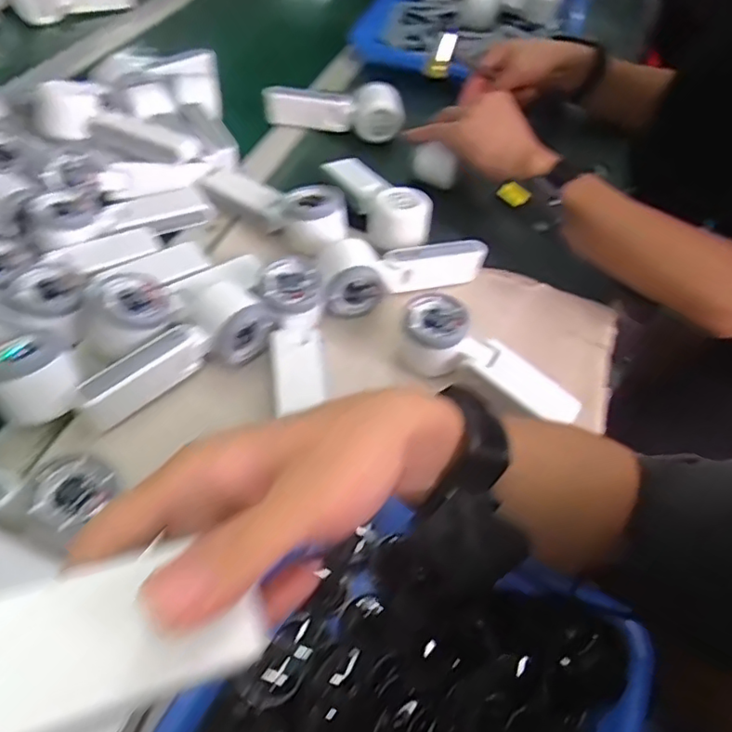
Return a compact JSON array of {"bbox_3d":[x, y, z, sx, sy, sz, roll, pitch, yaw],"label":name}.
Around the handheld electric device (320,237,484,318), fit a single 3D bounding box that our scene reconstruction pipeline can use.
[{"bbox_3d":[0.031,-0.095,0.583,0.175,0.061,0.054,-17,54,-18],"label":"handheld electric device"}]

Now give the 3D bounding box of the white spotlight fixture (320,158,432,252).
[{"bbox_3d":[0.011,-0.188,0.640,0.051,0.046,0.159,-22,56,-22],"label":"white spotlight fixture"}]

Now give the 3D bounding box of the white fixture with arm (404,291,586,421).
[{"bbox_3d":[0.107,-0.002,0.511,0.164,0.052,0.063,22,52,12],"label":"white fixture with arm"}]

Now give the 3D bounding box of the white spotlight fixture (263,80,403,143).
[{"bbox_3d":[-0.037,-0.325,0.742,0.168,0.045,0.057,12,51,5],"label":"white spotlight fixture"}]

